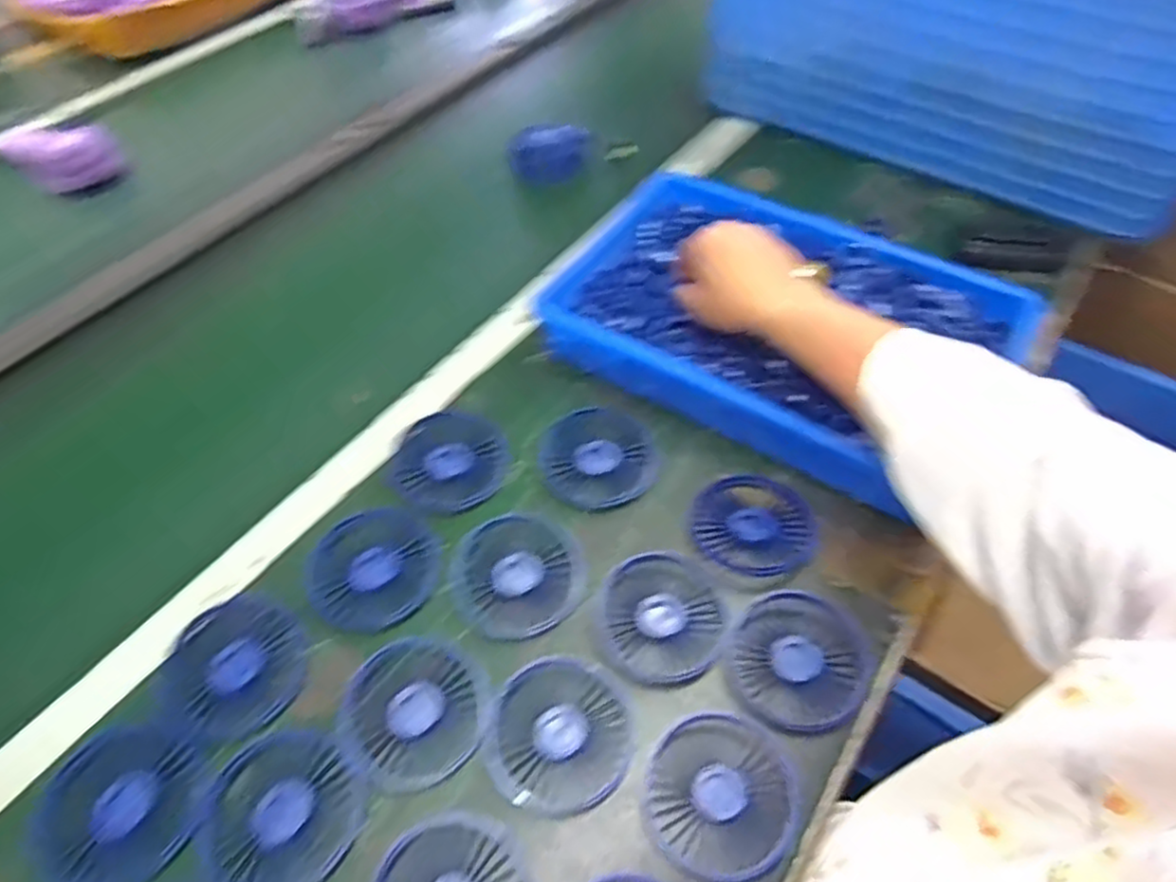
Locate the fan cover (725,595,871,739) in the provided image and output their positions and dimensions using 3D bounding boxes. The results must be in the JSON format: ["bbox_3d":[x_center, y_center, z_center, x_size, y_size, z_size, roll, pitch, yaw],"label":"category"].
[{"bbox_3d":[0.139,0.144,0.474,0.090,0.008,0.086,-31,60,-23],"label":"fan cover"}]

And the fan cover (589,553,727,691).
[{"bbox_3d":[0.049,0.121,0.492,0.086,0.009,0.088,-27,59,-20],"label":"fan cover"}]

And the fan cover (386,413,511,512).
[{"bbox_3d":[-0.108,0.015,0.562,0.091,0.008,0.083,-13,55,-12],"label":"fan cover"}]

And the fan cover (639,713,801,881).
[{"bbox_3d":[0.079,0.213,0.429,0.086,0.021,0.087,-37,63,-26],"label":"fan cover"}]

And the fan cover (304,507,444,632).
[{"bbox_3d":[-0.150,0.088,0.506,0.088,0.007,0.087,18,55,11],"label":"fan cover"}]

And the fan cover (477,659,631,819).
[{"bbox_3d":[-0.018,0.179,0.441,0.089,0.011,0.085,13,54,7],"label":"fan cover"}]

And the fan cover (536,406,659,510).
[{"bbox_3d":[0.009,0.011,0.568,0.092,0.011,0.087,-37,63,-26],"label":"fan cover"}]

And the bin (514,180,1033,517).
[{"bbox_3d":[0.157,-0.108,0.614,0.362,0.072,0.246,30,58,19],"label":"bin"}]

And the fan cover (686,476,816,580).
[{"bbox_3d":[0.122,0.062,0.532,0.088,0.009,0.088,-35,62,-25],"label":"fan cover"}]

